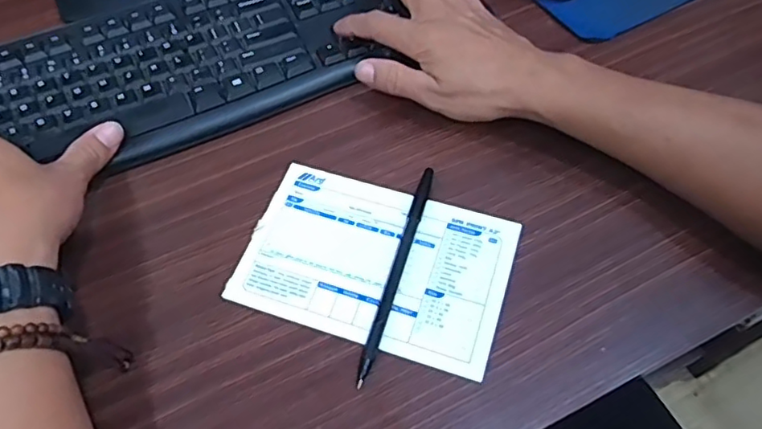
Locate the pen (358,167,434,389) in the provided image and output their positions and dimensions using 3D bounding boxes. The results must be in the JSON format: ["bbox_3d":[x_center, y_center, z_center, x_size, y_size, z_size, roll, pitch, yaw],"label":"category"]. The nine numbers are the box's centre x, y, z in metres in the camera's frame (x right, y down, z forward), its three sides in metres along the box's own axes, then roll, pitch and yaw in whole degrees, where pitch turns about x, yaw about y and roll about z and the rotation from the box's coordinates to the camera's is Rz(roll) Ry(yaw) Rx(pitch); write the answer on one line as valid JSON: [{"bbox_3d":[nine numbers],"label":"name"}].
[{"bbox_3d":[0.010,0.033,0.351,0.010,0.006,0.147,14,61,9],"label":"pen"}]

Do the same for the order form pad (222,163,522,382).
[{"bbox_3d":[-0.003,0.029,0.357,0.161,0.004,0.105,15,61,10],"label":"order form pad"}]

